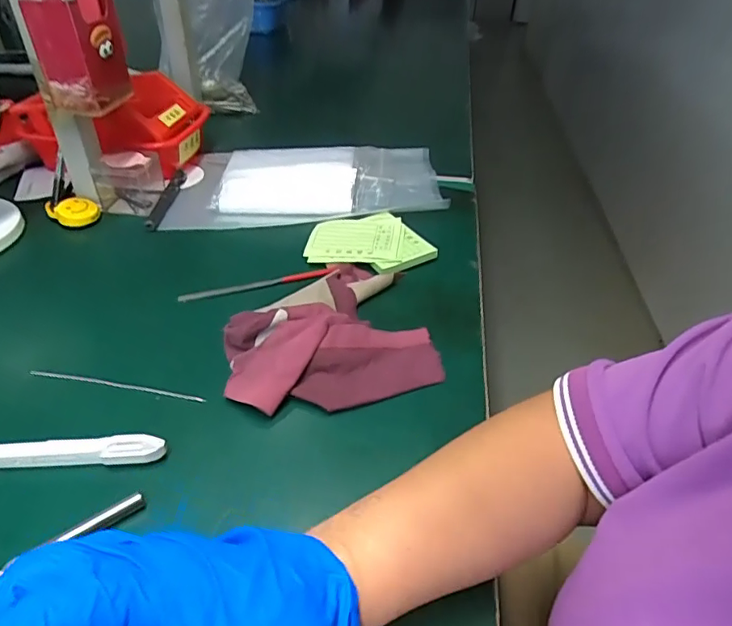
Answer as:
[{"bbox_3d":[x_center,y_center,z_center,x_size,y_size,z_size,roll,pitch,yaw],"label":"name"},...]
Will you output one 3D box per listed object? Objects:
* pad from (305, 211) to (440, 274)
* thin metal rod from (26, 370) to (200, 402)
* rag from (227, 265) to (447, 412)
[{"bbox_3d":[0.006,-0.073,0.551,0.130,0.021,0.089,14,40,13],"label":"pad"},{"bbox_3d":[-0.190,0.055,0.402,0.139,0.004,0.007,8,39,6],"label":"thin metal rod"},{"bbox_3d":[-0.034,0.008,0.443,0.162,0.032,0.160,-8,40,-14],"label":"rag"}]

